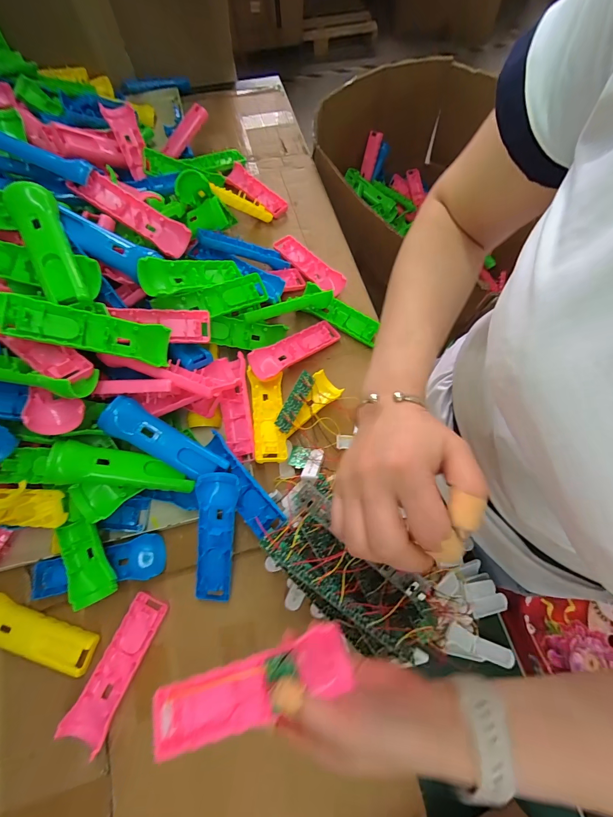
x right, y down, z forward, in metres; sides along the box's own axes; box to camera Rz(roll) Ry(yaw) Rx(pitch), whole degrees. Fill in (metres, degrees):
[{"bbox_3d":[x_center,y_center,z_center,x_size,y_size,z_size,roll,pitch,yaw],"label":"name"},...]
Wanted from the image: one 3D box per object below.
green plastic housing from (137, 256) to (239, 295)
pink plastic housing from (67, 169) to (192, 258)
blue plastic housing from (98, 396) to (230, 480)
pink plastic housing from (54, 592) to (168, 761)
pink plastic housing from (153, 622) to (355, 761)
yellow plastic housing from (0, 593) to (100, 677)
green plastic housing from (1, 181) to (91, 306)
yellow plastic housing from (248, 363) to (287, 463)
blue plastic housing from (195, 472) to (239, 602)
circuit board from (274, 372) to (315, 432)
[{"bbox_3d":[-0.151,-0.183,0.470,0.047,0.039,0.156,46,44,15],"label":"green plastic housing"},{"bbox_3d":[-0.240,-0.271,0.473,0.149,0.026,0.044,27,68,-21],"label":"pink plastic housing"},{"bbox_3d":[-0.172,0.042,0.417,0.152,0.016,0.044,34,69,-17],"label":"blue plastic housing"},{"bbox_3d":[-0.219,0.302,0.400,0.047,0.025,0.147,22,70,7],"label":"pink plastic housing"},{"bbox_3d":[-0.042,0.221,0.268,0.156,0.018,0.043,-18,70,-7],"label":"pink plastic housing"},{"bbox_3d":[-0.326,0.265,0.399,0.156,0.020,0.043,16,69,5],"label":"yellow plastic housing"},{"bbox_3d":[-0.284,-0.177,0.372,0.043,0.024,0.146,-24,85,-10],"label":"green plastic housing"},{"bbox_3d":[-0.053,0.006,0.477,0.046,0.019,0.144,-8,69,-4],"label":"yellow plastic housing"},{"bbox_3d":[-0.111,0.159,0.415,0.046,0.021,0.157,2,89,0],"label":"blue plastic housing"},{"bbox_3d":[-0.015,-0.011,0.487,0.024,0.006,0.104,37,57,-15],"label":"circuit board"}]

